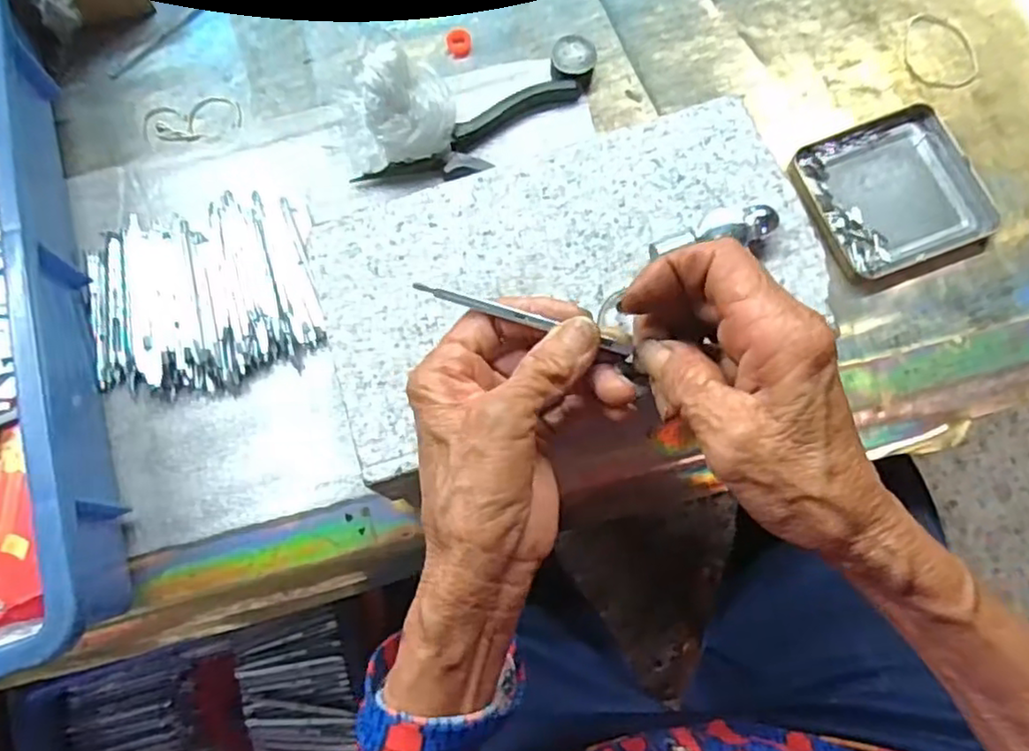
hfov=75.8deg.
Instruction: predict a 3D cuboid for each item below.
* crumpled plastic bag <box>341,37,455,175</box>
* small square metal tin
[{"bbox_3d":[-0.074,-0.165,0.413,0.071,0.065,0.055,-7,73,1],"label":"crumpled plastic bag"},{"bbox_3d":[0.236,-0.113,0.415,0.106,0.014,0.105,-20,74,-2],"label":"small square metal tin"}]

